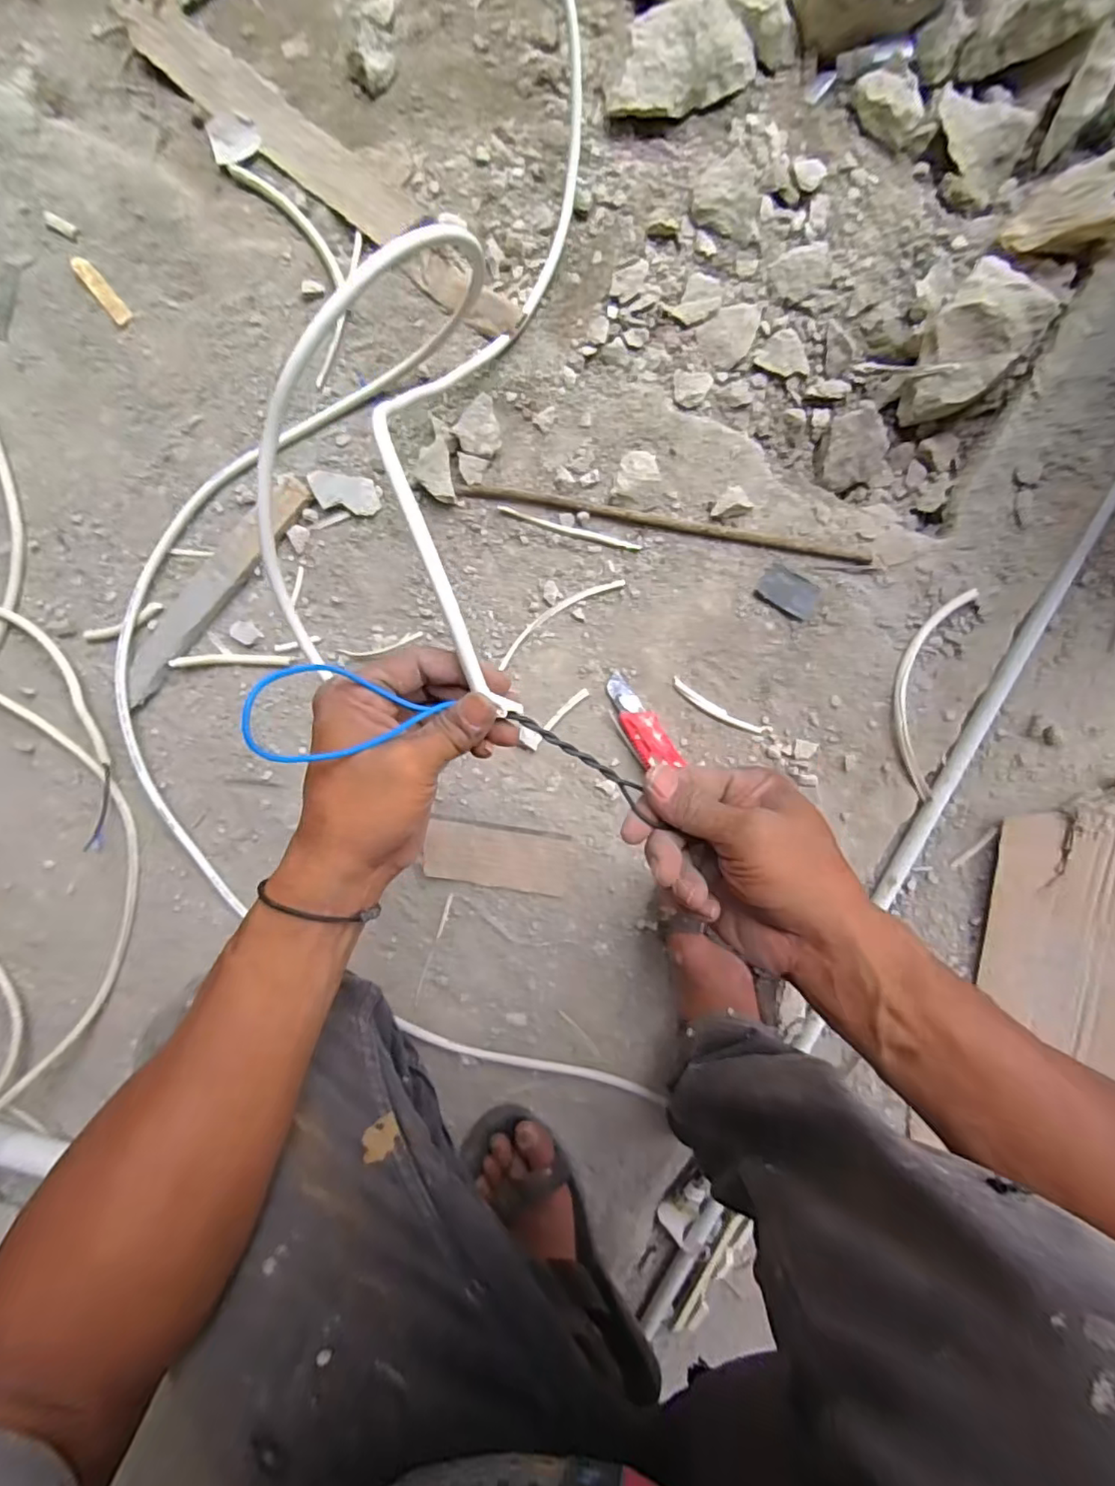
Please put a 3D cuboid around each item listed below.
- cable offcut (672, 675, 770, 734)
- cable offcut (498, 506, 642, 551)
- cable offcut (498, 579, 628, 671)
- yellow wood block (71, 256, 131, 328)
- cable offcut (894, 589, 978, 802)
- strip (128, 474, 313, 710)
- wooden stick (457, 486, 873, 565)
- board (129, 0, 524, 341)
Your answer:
[{"bbox_3d":[0.147,-0.030,0.539,0.099,0.004,0.014,29,98,0],"label":"cable offcut"},{"bbox_3d":[0.010,-0.186,0.522,0.126,0.006,0.007,16,98,1],"label":"cable offcut"},{"bbox_3d":[-0.001,-0.110,0.528,0.131,0.005,0.020,-34,94,7],"label":"cable offcut"},{"bbox_3d":[-0.389,-0.385,0.507,0.015,0.008,0.059,-38,93,7],"label":"yellow wood block"},{"bbox_3d":[0.322,-0.040,0.520,0.058,0.012,0.183,6,97,3],"label":"cable offcut"},{"bbox_3d":[-0.309,-0.137,0.533,0.037,0.016,0.246,45,97,-3],"label":"strip"},{"bbox_3d":[0.091,-0.188,0.511,0.349,0.010,0.011,10,98,2],"label":"wooden stick"},{"bbox_3d":[-0.184,-0.465,0.487,0.392,0.017,0.045,40,95,1],"label":"board"}]

